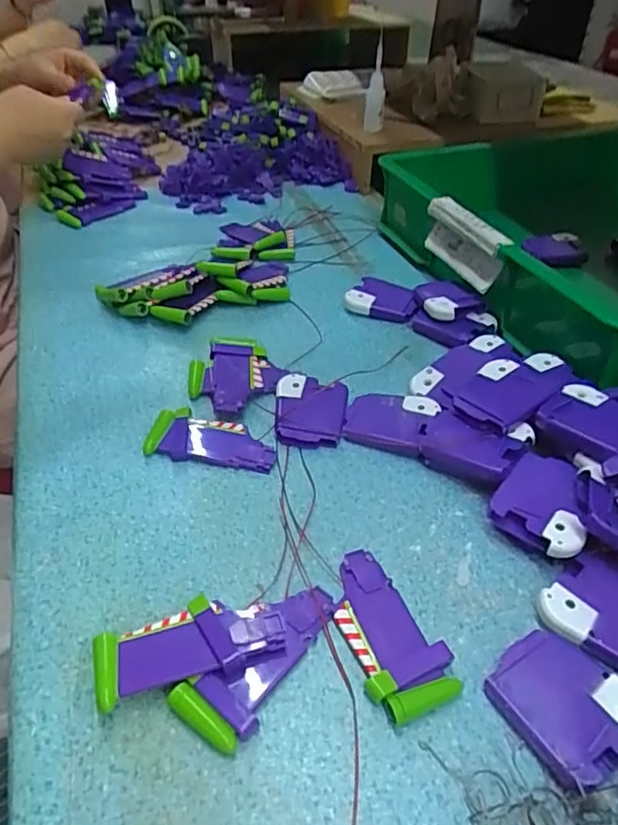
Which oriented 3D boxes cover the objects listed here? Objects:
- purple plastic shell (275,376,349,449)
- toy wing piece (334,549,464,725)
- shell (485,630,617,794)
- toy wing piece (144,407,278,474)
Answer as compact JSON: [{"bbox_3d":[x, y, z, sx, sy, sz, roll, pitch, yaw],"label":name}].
[{"bbox_3d":[0.001,-0.002,0.416,0.050,0.014,0.061,5,43,7],"label":"purple plastic shell"},{"bbox_3d":[0.036,0.111,0.295,0.042,0.011,0.088,-21,46,-20],"label":"toy wing piece"},{"bbox_3d":[0.117,0.132,0.262,0.051,0.017,0.059,-23,47,-22],"label":"shell"},{"bbox_3d":[-0.067,0.019,0.400,0.089,0.009,0.039,6,43,8],"label":"toy wing piece"}]

